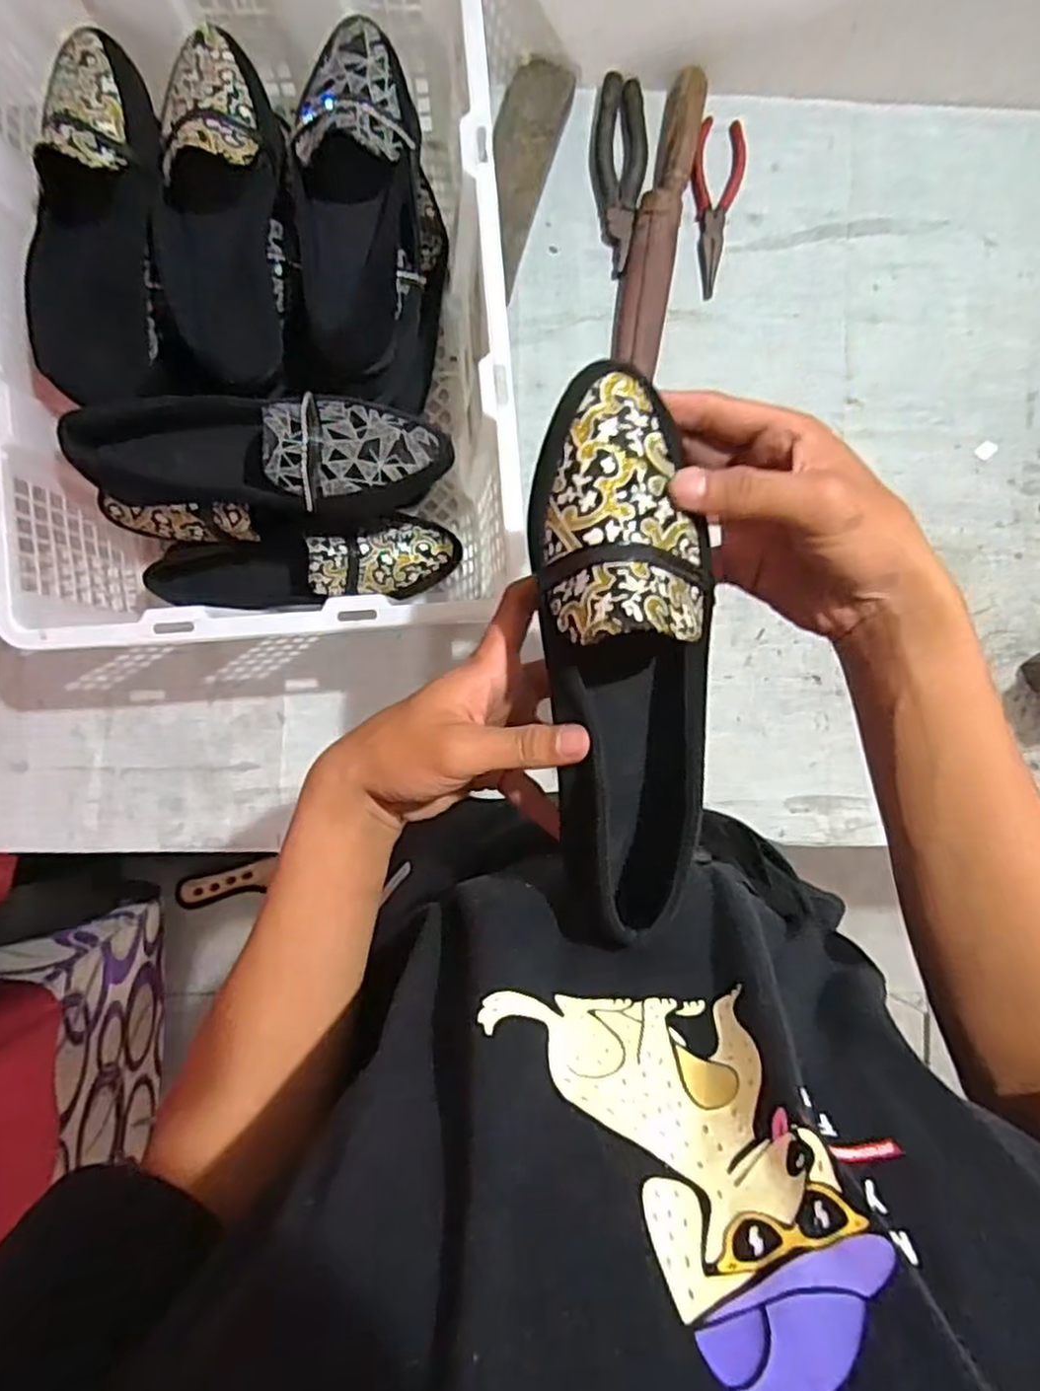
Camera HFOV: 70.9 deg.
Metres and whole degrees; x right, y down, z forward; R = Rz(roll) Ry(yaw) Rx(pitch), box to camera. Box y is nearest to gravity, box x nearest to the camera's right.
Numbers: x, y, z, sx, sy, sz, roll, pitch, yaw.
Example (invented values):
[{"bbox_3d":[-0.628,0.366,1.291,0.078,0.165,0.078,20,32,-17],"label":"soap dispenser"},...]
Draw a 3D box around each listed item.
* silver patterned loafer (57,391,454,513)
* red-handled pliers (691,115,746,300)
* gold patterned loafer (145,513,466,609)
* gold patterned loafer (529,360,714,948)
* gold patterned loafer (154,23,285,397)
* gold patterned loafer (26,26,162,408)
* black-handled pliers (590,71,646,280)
[{"bbox_3d":[-0.178,-0.173,0.525,0.253,0.085,0.086,6,90,-2],"label":"silver patterned loafer"},{"bbox_3d":[0.172,-0.439,0.658,0.045,0.013,0.150,10,89,-2],"label":"red-handled pliers"},{"bbox_3d":[-0.175,-0.112,0.606,0.239,0.079,0.070,-2,90,-2],"label":"gold patterned loafer"},{"bbox_3d":[0.049,-0.018,0.319,0.075,0.063,0.240,-4,95,-1],"label":"gold patterned loafer"},{"bbox_3d":[-0.206,-0.342,0.514,0.094,0.070,0.234,1,90,-2],"label":"gold patterned loafer"},{"bbox_3d":[-0.288,-0.328,0.495,0.085,0.060,0.251,5,90,-2],"label":"gold patterned loafer"},{"bbox_3d":[0.086,-0.463,0.651,0.047,0.019,0.162,4,90,-2],"label":"black-handled pliers"}]

